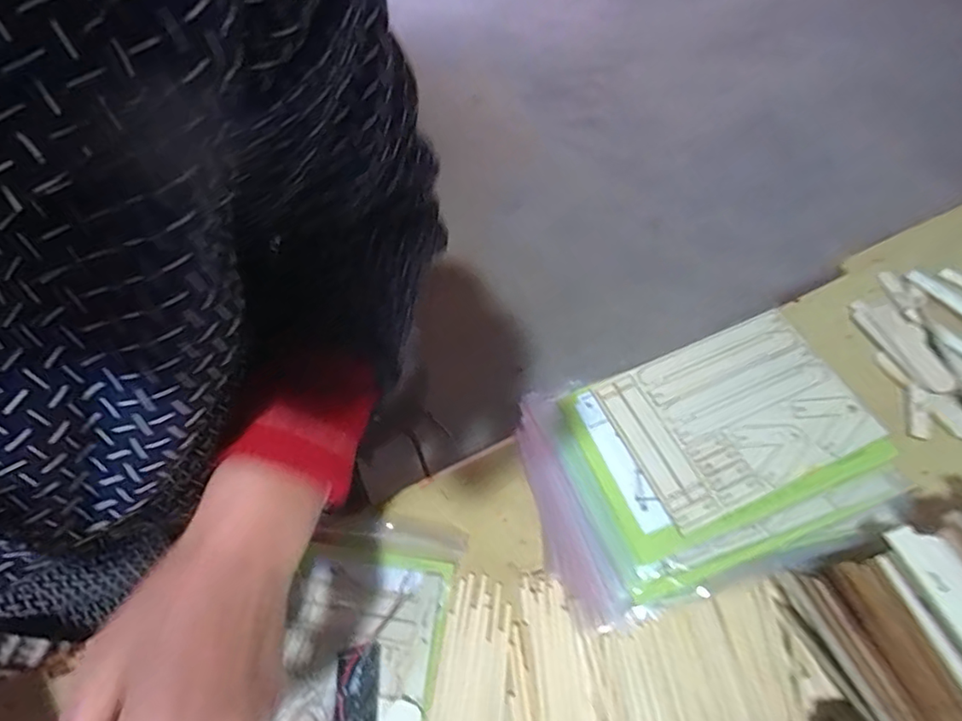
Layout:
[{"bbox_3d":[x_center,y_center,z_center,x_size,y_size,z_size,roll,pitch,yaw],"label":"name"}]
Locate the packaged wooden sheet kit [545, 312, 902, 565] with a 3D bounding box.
[{"bbox_3d":[0.183,0.051,0.445,0.210,0.016,0.139,-19,59,-9],"label":"packaged wooden sheet kit"}]

